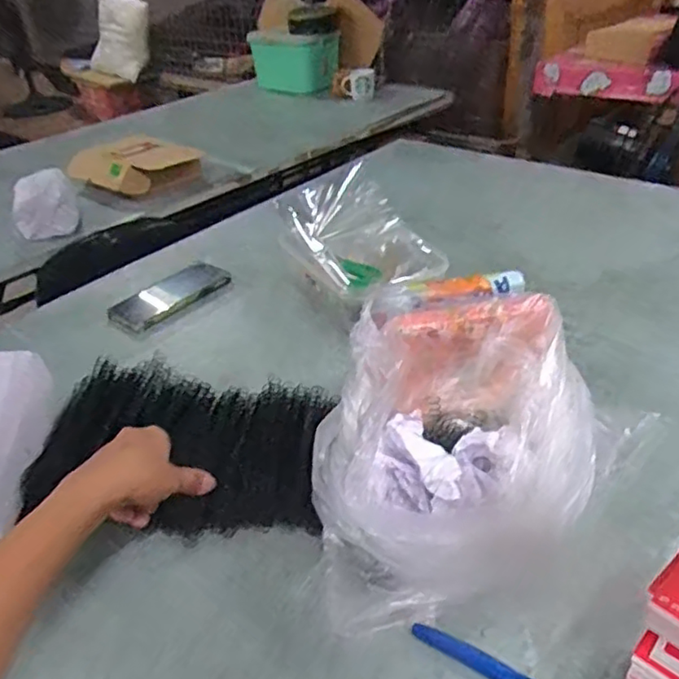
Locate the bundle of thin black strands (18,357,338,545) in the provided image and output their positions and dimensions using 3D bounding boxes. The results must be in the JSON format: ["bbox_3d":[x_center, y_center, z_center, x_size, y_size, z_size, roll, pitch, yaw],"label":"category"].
[{"bbox_3d":[-0.146,0.102,0.608,0.280,0.059,0.172,3,35,12],"label":"bundle of thin black strands"}]

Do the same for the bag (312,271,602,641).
[{"bbox_3d":[0.101,0.076,0.549,0.244,0.123,0.308,-4,35,2],"label":"bag"}]

